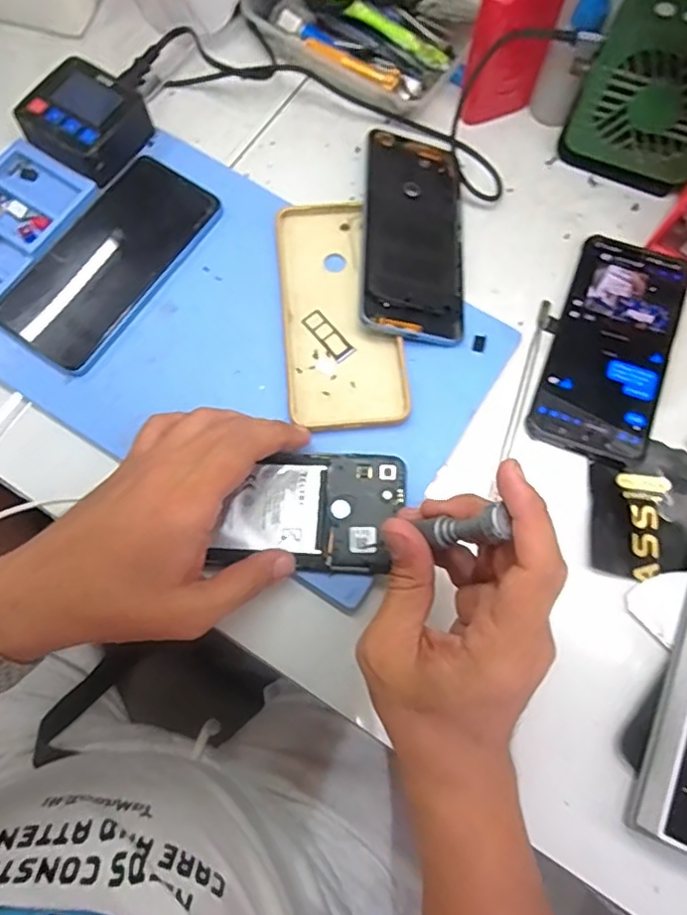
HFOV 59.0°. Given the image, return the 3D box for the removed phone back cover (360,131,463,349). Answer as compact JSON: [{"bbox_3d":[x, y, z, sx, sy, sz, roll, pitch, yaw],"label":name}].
[{"bbox_3d":[0.050,-0.160,0.430,0.074,0.007,0.168,9,68,-17],"label":"removed phone back cover"}]

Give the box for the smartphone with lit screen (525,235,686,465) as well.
[{"bbox_3d":[0.186,-0.079,0.420,0.074,0.011,0.166,21,75,5],"label":"smartphone with lit screen"}]

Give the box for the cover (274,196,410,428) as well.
[{"bbox_3d":[-0.003,-0.100,0.415,0.076,0.012,0.171,-5,74,-2],"label":"cover"}]

